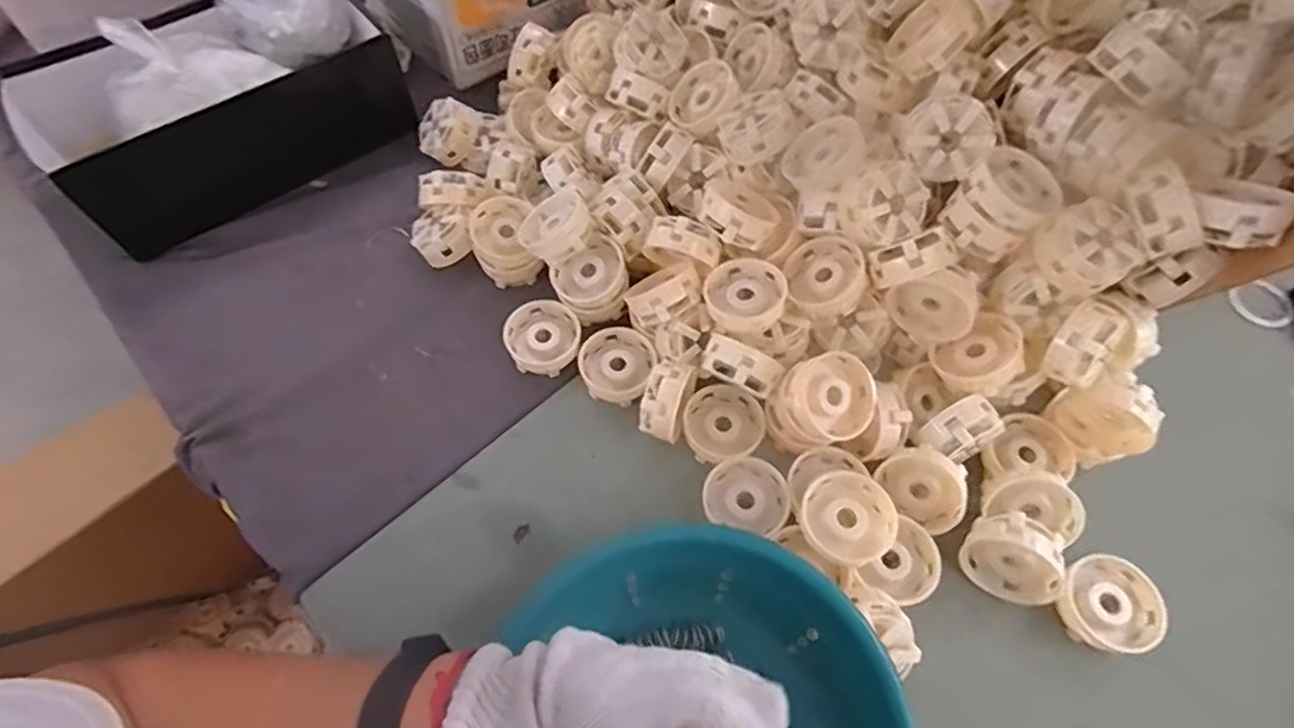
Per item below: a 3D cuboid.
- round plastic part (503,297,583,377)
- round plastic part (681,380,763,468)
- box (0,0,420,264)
[{"bbox_3d":[-0.094,-0.025,0.581,0.065,0.029,0.064,8,62,3],"label":"round plastic part"},{"bbox_3d":[0.065,0.051,0.542,0.065,0.025,0.066,1,62,-1],"label":"round plastic part"},{"bbox_3d":[-0.439,-0.273,0.660,0.321,0.115,0.192,-35,68,-18],"label":"box"}]

